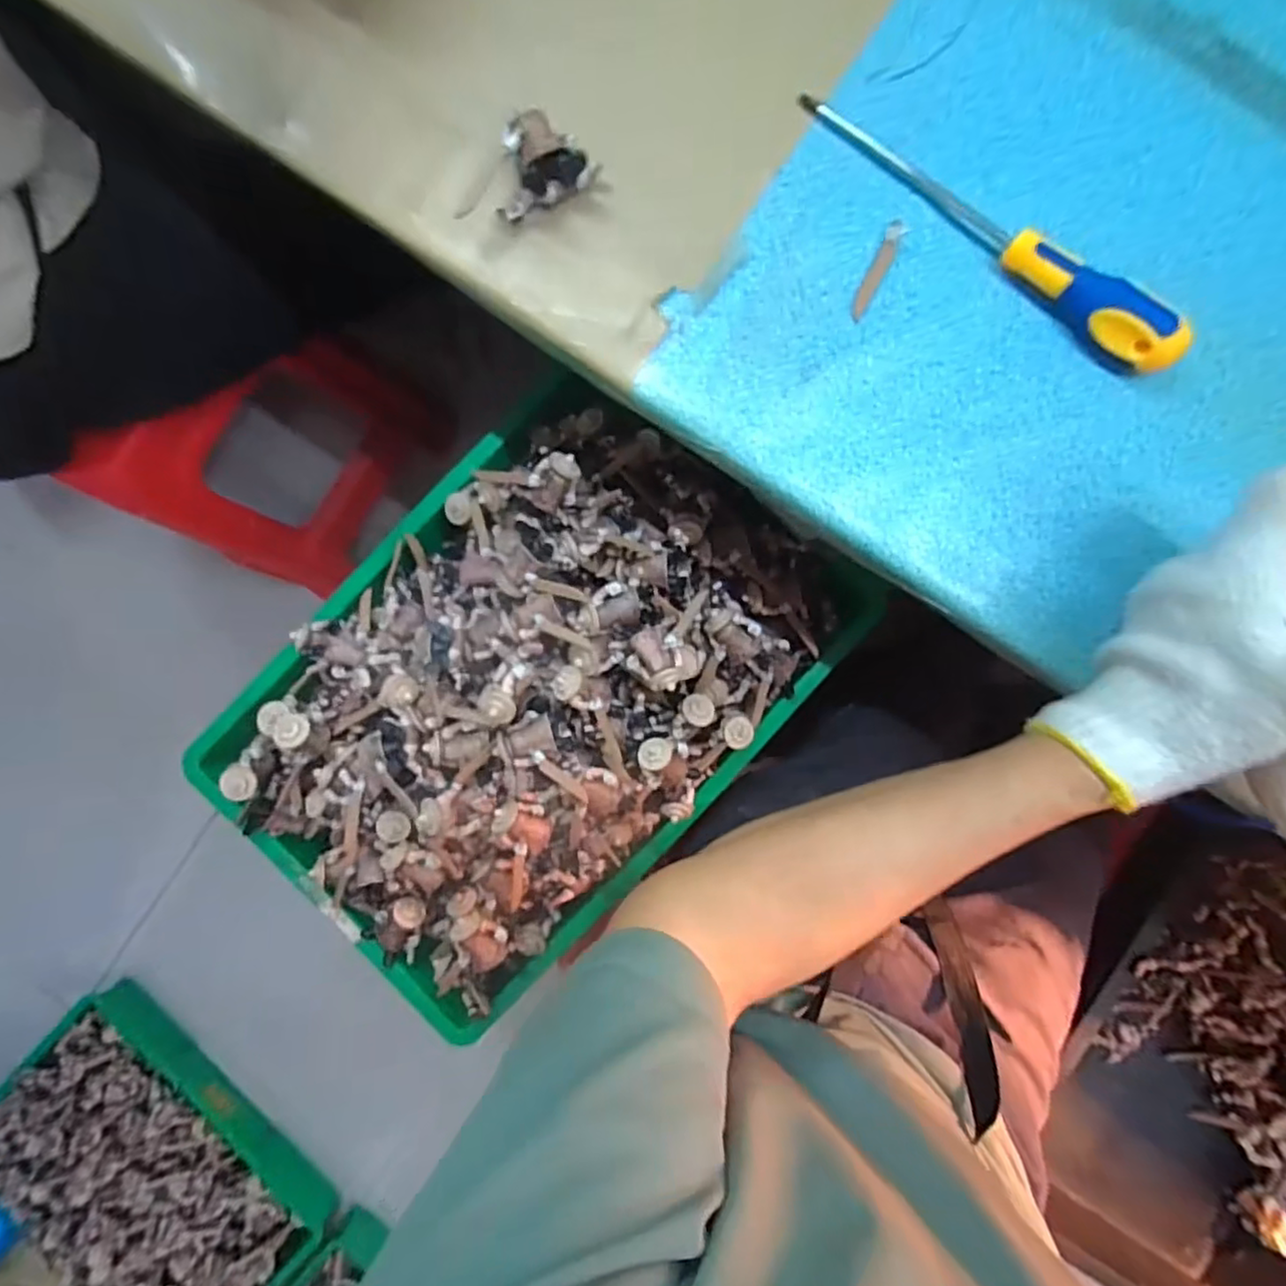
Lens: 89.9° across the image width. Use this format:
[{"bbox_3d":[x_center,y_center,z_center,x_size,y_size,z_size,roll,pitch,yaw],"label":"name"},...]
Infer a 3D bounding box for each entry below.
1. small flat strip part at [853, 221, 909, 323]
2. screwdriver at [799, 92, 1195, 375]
[{"bbox_3d":[0.136,-0.216,0.374,0.011,0.004,0.058,28,92,3],"label":"small flat strip part"},{"bbox_3d":[0.195,-0.236,0.359,0.247,0.030,0.025,41,93,3],"label":"screwdriver"}]

